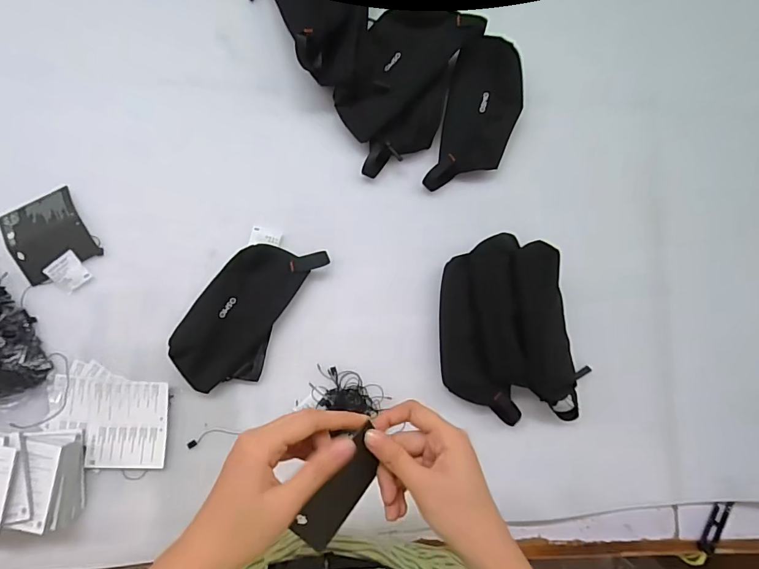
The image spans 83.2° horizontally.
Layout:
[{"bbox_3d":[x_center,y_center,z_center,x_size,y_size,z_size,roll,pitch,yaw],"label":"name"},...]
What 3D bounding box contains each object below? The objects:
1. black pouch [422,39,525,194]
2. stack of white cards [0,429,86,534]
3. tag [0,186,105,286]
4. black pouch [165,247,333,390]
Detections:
[{"bbox_3d":[0.130,-0.219,0.562,0.093,0.026,0.203,14,84,-3],"label":"black pouch"},{"bbox_3d":[-0.415,0.211,0.463,0.154,0.054,0.102,1,85,-3],"label":"stack of white cards"},{"bbox_3d":[-0.403,-0.060,0.521,0.088,0.013,0.095,-29,87,-5],"label":"tag"},{"bbox_3d":[-0.157,0.032,0.515,0.102,0.047,0.211,35,84,0],"label":"black pouch"}]

